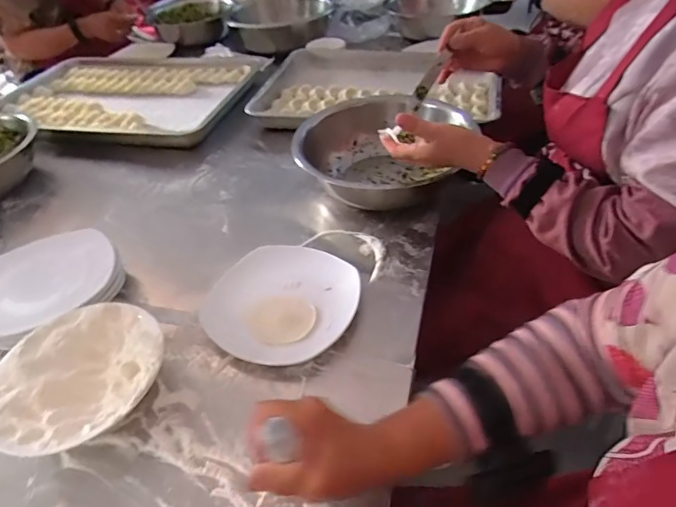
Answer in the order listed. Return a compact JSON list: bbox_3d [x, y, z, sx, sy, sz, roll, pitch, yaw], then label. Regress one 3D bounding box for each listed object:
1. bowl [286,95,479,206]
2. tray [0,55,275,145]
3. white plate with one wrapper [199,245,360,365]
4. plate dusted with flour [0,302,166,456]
[{"bbox_3d":[0.074,-0.168,0.748,0.260,0.096,0.284,-3,44,3],"label":"bowl"},{"bbox_3d":[-0.521,-0.394,1.113,0.608,0.041,0.447,6,45,12],"label":"tray"},{"bbox_3d":[-0.068,0.058,0.569,0.169,0.032,0.180,-3,44,3],"label":"white plate with one wrapper"},{"bbox_3d":[-0.268,0.137,0.484,0.163,0.053,0.171,-3,44,3],"label":"plate dusted with flour"}]

